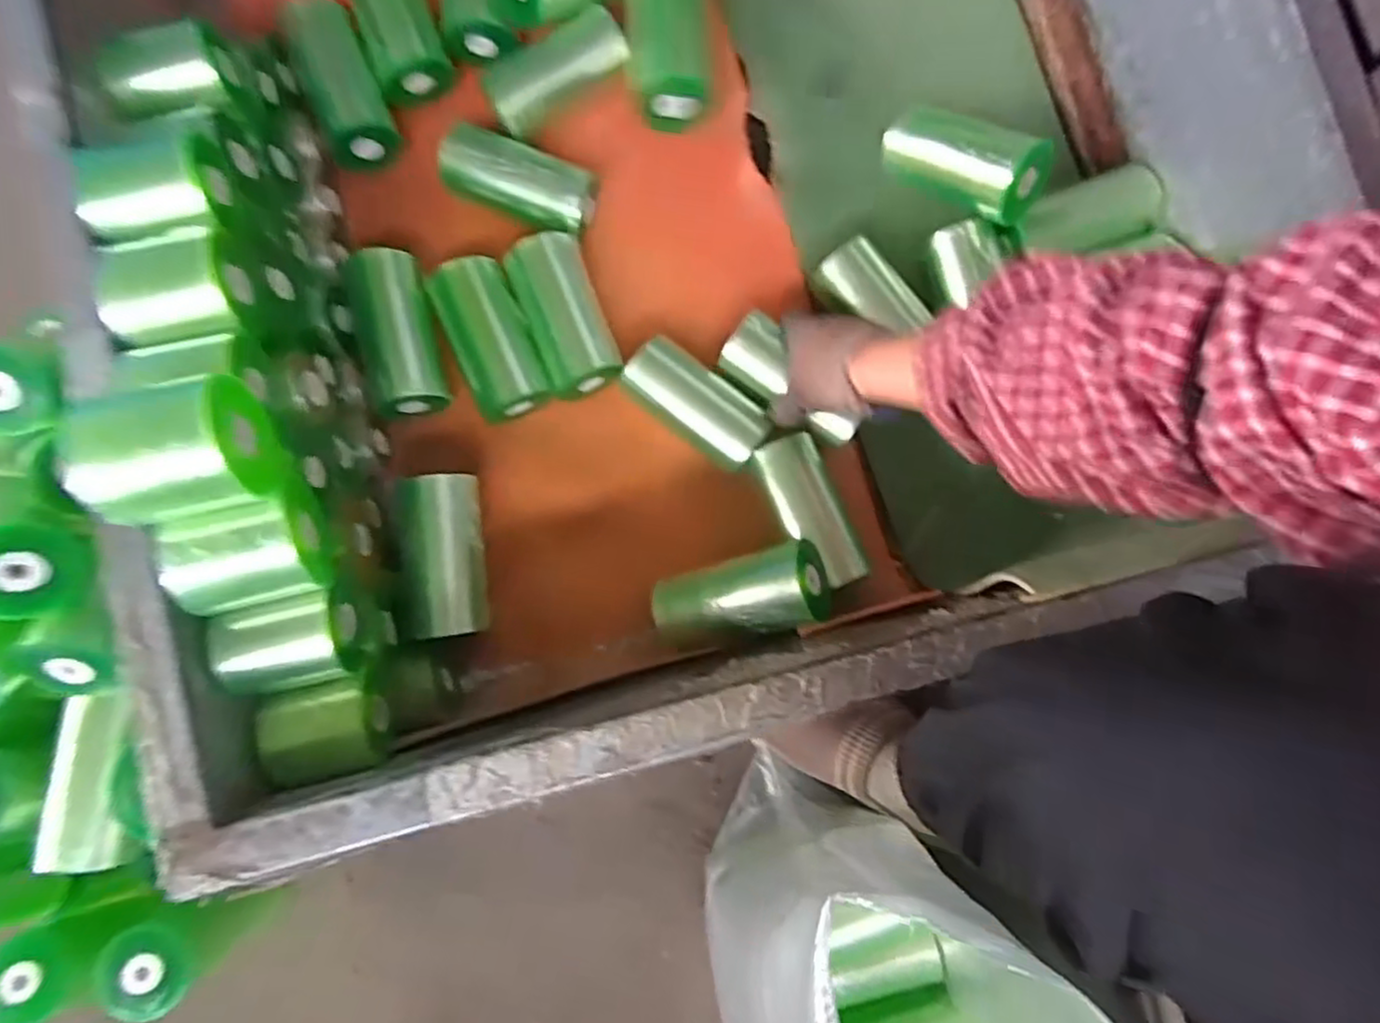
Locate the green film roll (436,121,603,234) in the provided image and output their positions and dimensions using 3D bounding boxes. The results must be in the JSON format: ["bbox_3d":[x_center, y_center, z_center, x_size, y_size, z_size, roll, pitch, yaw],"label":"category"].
[{"bbox_3d":[-0.141,-0.273,0.582,0.126,0.051,0.054,19,76,6],"label":"green film roll"}]

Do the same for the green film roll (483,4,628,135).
[{"bbox_3d":[-0.114,-0.373,0.595,0.126,0.044,0.052,-35,77,-8],"label":"green film roll"}]

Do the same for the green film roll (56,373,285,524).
[{"bbox_3d":[-0.262,-0.031,0.356,0.073,0.055,0.063,-14,75,-3],"label":"green film roll"}]

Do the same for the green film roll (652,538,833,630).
[{"bbox_3d":[0.033,0.063,0.528,0.136,0.050,0.062,-10,73,20],"label":"green film roll"}]

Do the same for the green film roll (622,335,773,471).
[{"bbox_3d":[0.007,-0.089,0.567,0.121,0.044,0.056,37,78,10],"label":"green film roll"}]

